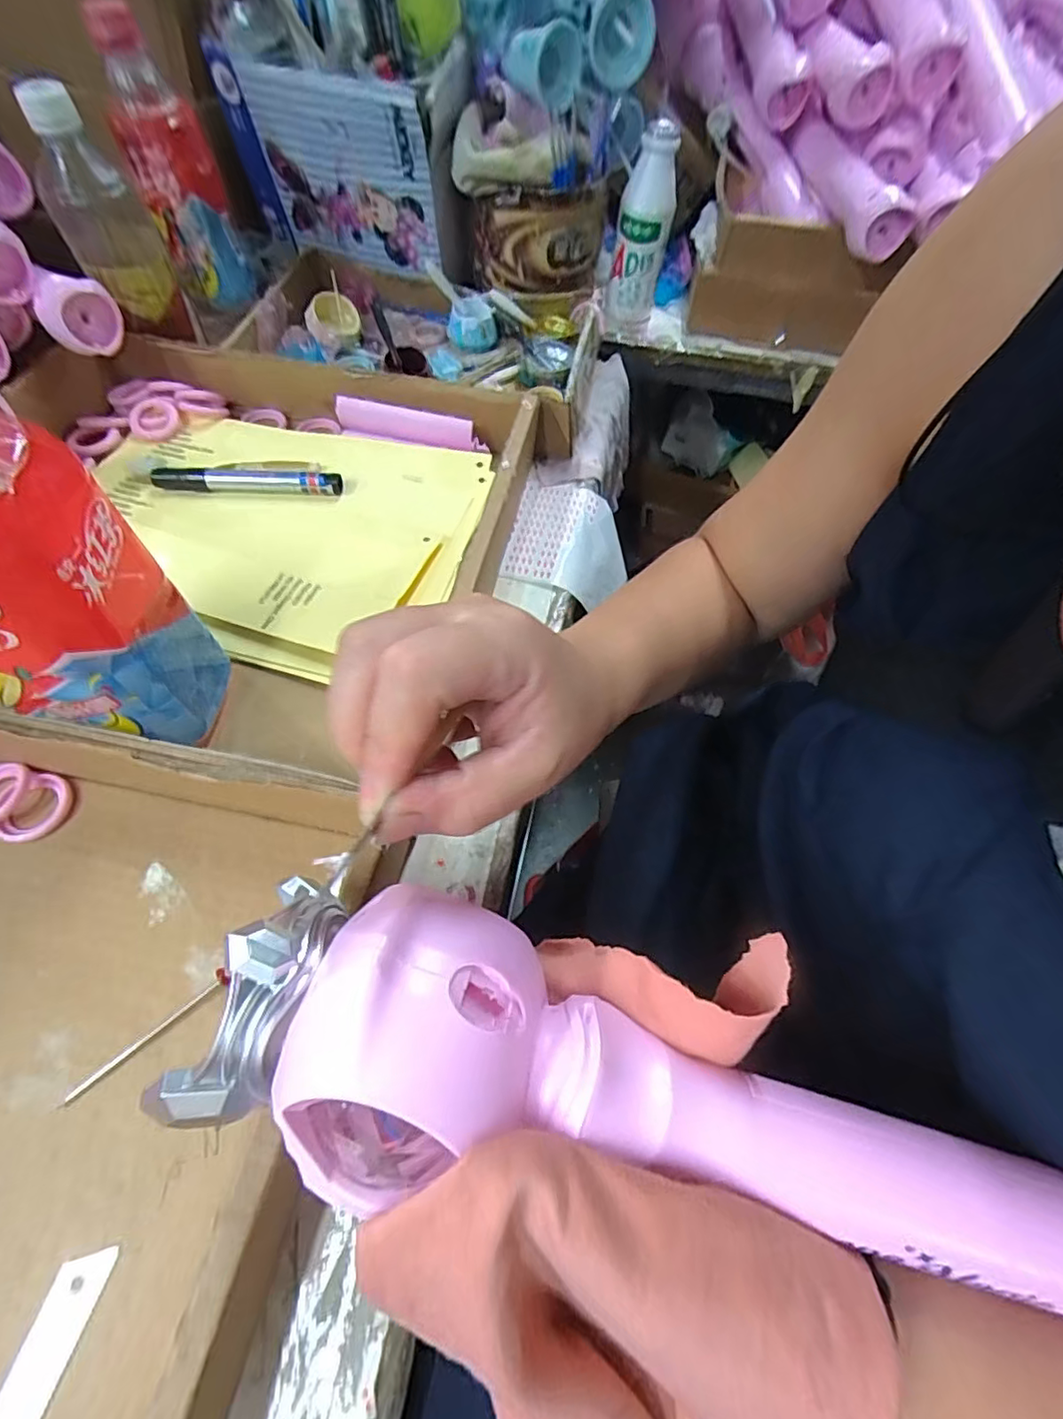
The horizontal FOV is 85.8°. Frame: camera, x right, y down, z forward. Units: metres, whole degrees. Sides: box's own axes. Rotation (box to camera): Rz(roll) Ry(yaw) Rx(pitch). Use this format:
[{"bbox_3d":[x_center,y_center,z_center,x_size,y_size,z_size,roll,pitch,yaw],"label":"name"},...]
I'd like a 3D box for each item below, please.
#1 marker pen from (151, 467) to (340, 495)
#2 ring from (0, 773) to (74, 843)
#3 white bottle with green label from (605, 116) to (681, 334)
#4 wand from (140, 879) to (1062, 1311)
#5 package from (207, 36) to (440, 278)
[{"bbox_3d":[-0.211,-0.171,0.427,0.135,0.014,0.015,1,60,-4],"label":"marker pen"},{"bbox_3d":[-0.263,0.050,0.302,0.034,0.007,0.034,-21,64,-16],"label":"ring"},{"bbox_3d":[0.106,-0.455,0.549,0.049,0.146,0.048,13,59,3],"label":"white bottle with green label"},{"bbox_3d":[0.066,0.130,0.171,0.330,0.050,0.074,20,61,-4],"label":"wand"},{"bbox_3d":[-0.165,-0.450,0.482,0.155,0.135,0.023,9,78,2],"label":"package"}]

